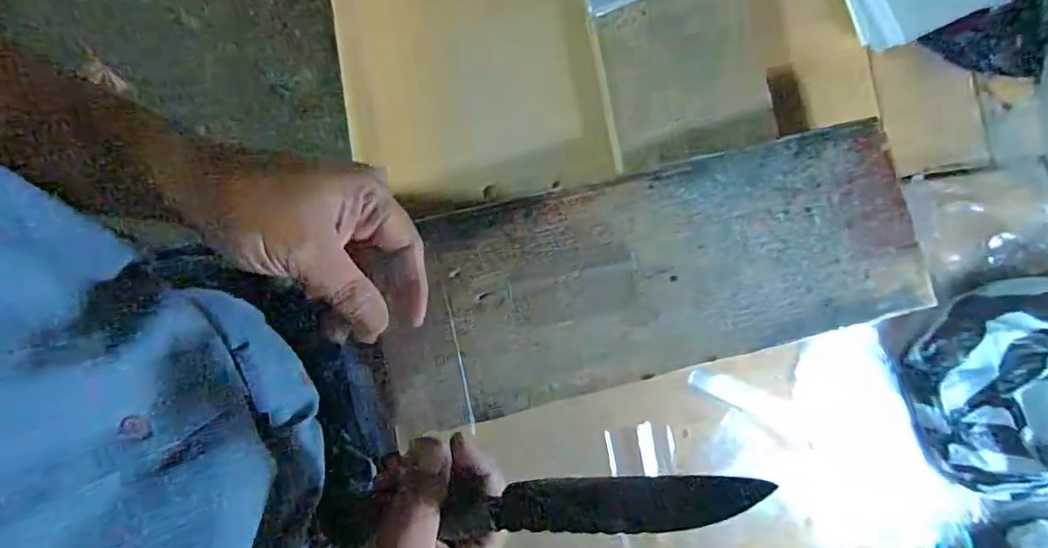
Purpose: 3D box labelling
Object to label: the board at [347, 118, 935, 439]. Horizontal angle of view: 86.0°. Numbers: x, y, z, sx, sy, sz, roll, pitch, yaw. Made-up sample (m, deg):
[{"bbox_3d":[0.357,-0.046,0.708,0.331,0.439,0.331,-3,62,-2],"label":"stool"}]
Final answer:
[{"bbox_3d":[0.110,-0.001,0.493,0.466,0.030,0.174,-12,86,-5],"label":"board"}]

